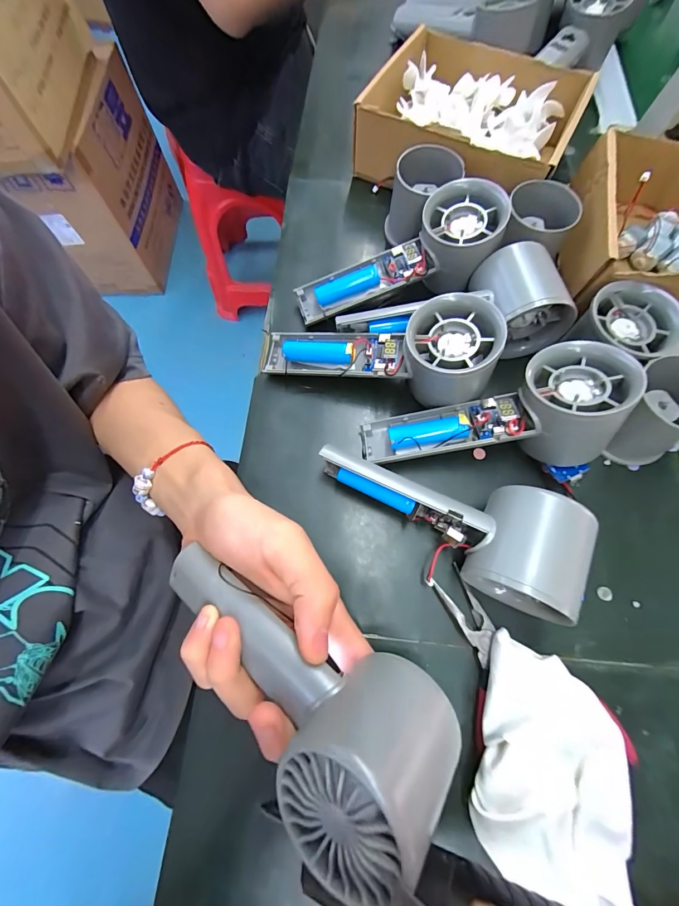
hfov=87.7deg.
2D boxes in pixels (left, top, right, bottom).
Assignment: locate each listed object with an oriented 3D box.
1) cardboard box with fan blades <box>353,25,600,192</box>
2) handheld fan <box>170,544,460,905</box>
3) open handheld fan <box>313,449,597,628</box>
[{"bbox_3d":[0.113,-0.293,0.311,0.174,0.051,0.158,31,74,10],"label":"cardboard box with fan blades"},{"bbox_3d":[-0.025,0.100,0.169,0.158,0.064,0.059,30,107,30],"label":"handheld fan"},{"bbox_3d":[0.057,0.035,0.203,0.153,0.051,0.059,21,72,8],"label":"open handheld fan"}]

